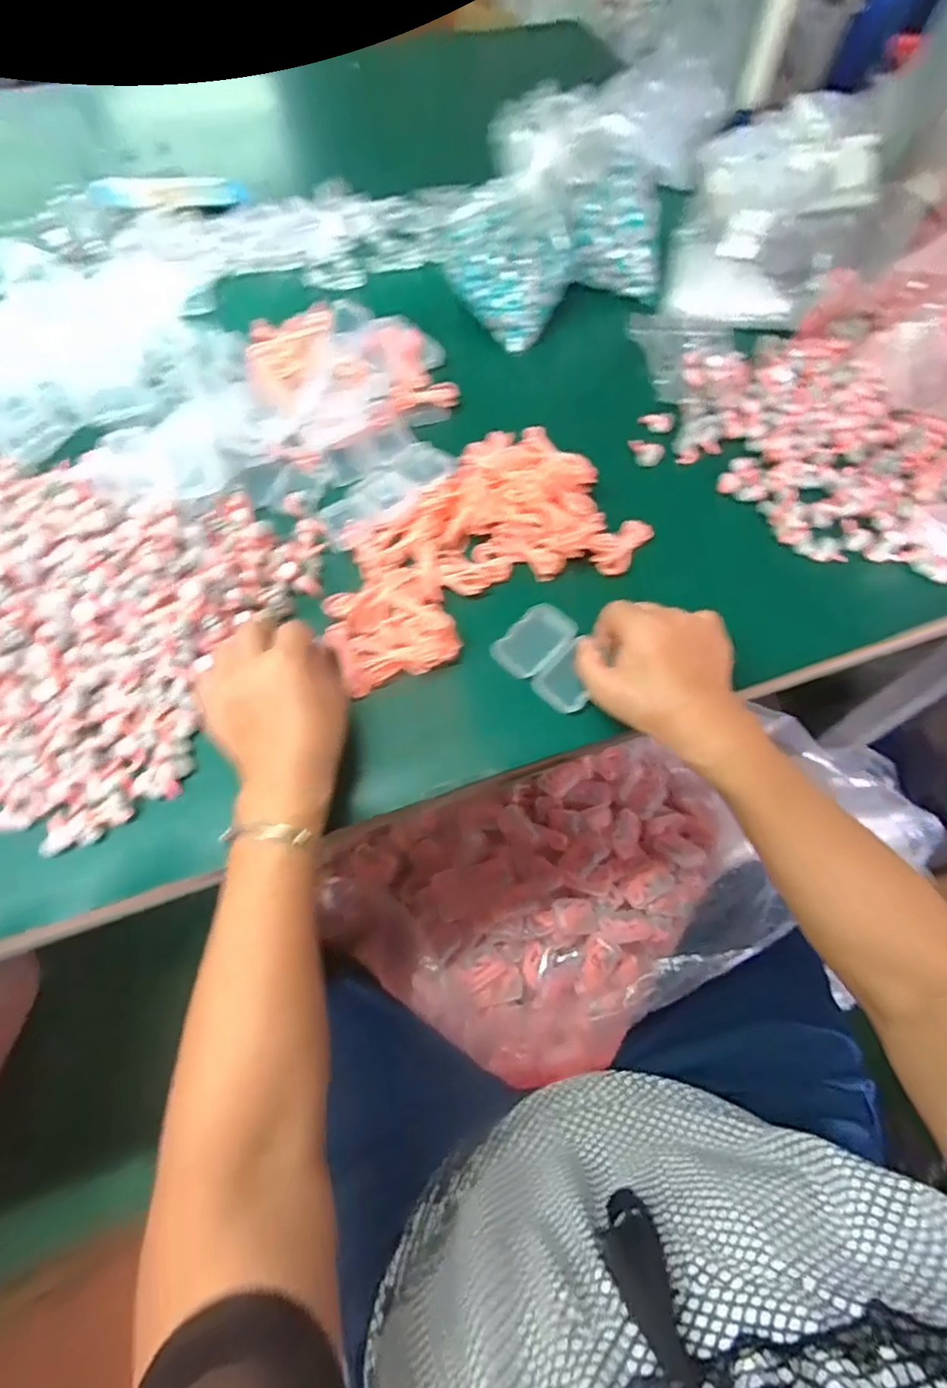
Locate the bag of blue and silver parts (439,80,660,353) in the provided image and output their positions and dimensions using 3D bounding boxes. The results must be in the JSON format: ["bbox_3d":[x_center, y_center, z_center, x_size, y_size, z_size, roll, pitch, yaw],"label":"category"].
[{"bbox_3d":[0.081,-0.472,0.591,0.214,0.124,0.145,-28,66,-14],"label":"bag of blue and silver parts"}]

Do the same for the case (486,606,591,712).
[{"bbox_3d":[0.060,-0.029,0.431,0.063,0.012,0.079,-40,70,-19],"label":"case"}]

